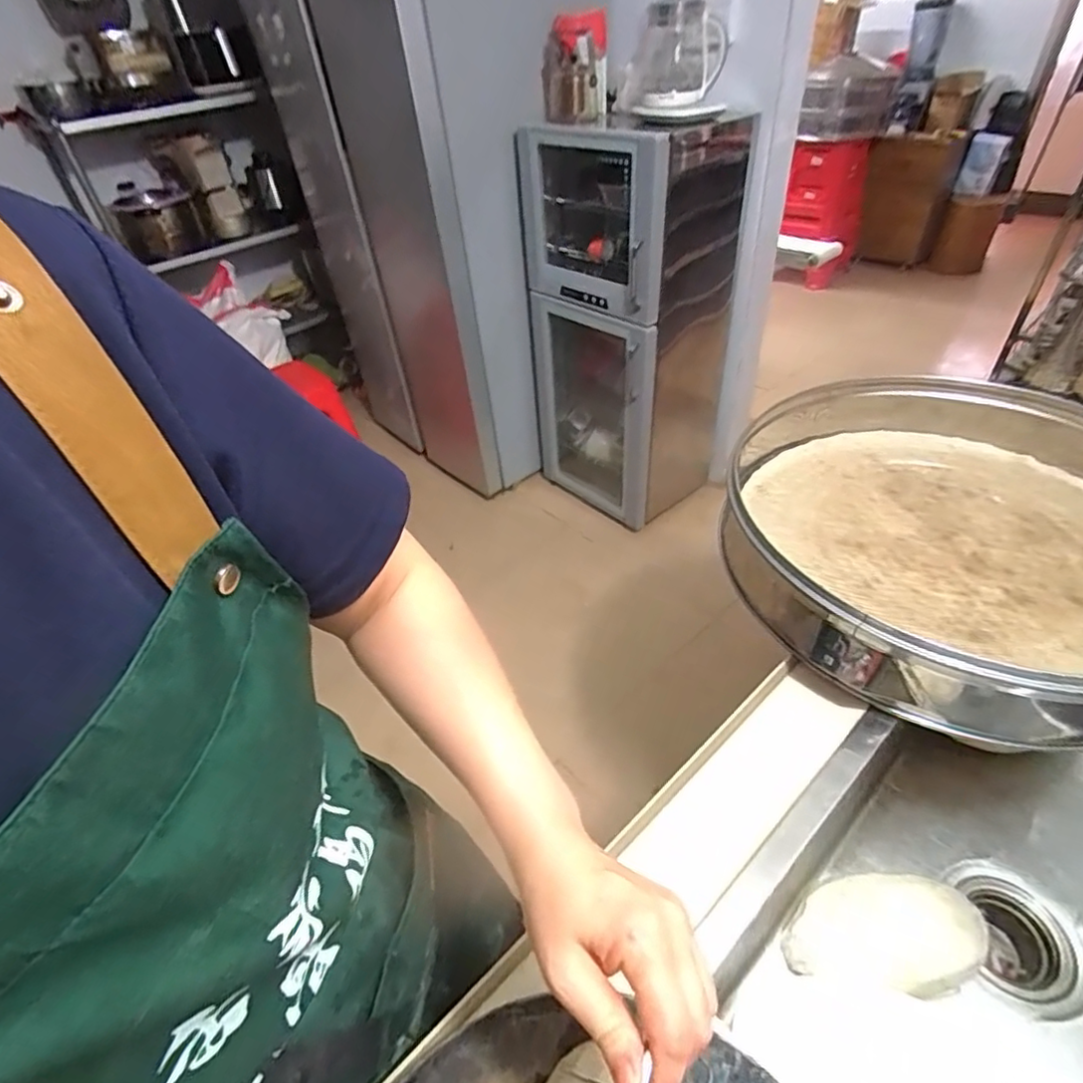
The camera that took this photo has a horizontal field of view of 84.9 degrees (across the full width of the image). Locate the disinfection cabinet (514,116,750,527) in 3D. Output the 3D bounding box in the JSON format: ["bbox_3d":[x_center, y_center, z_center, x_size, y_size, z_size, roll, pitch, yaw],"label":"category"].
[{"bbox_3d":[0.256,-0.613,1.821,0.536,1.119,0.453,31,54,34],"label":"disinfection cabinet"}]

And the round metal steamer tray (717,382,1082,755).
[{"bbox_3d":[0.486,-0.021,0.685,0.518,0.094,0.521,-4,43,3],"label":"round metal steamer tray"}]

